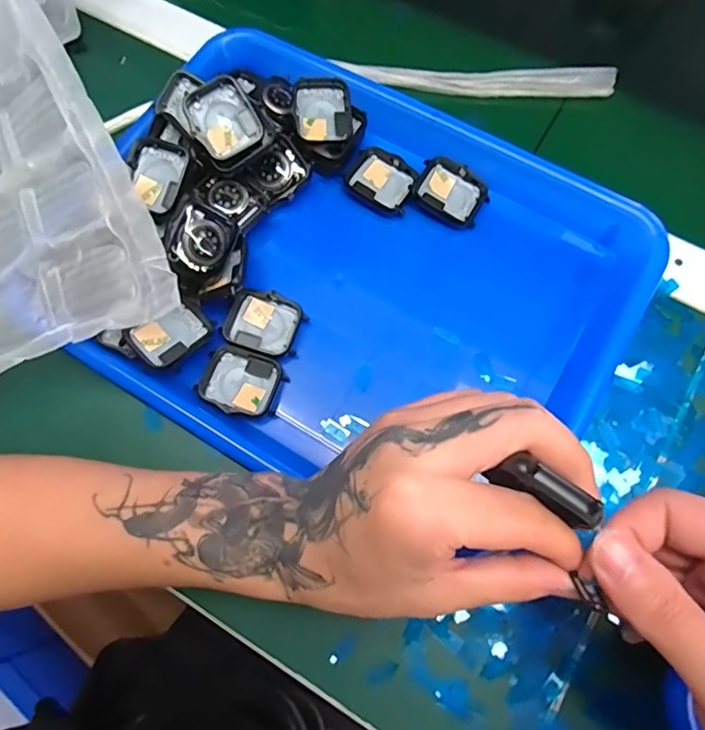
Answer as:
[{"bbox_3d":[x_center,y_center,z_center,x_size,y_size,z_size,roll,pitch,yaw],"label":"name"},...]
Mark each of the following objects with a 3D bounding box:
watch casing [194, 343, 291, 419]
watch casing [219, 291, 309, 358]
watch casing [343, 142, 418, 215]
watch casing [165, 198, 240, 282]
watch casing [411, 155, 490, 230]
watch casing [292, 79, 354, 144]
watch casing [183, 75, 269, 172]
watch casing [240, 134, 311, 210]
[{"bbox_3d":[-0.065,0.010,0.306,0.046,0.016,0.038,19,75,7],"label":"watch casing"},{"bbox_3d":[-0.053,-0.025,0.316,0.045,0.013,0.037,20,75,7],"label":"watch casing"},{"bbox_3d":[0.019,-0.122,0.338,0.044,0.005,0.038,31,77,10],"label":"watch casing"},{"bbox_3d":[-0.087,-0.071,0.298,0.007,0.036,0.039,24,87,48],"label":"watch casing"},{"bbox_3d":[0.064,-0.112,0.334,0.045,0.008,0.036,34,77,11],"label":"watch casing"},{"bbox_3d":[-0.020,-0.165,0.335,0.037,0.007,0.041,-9,92,-7],"label":"watch casing"},{"bbox_3d":[-0.076,-0.145,0.311,0.039,0.009,0.046,-35,100,-5],"label":"watch casing"},{"bbox_3d":[-0.048,-0.122,0.327,0.030,0.014,0.042,43,87,-12],"label":"watch casing"}]

